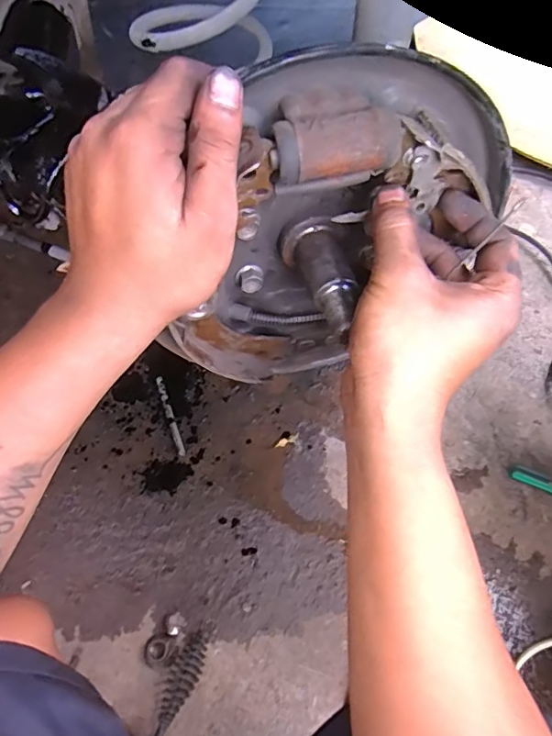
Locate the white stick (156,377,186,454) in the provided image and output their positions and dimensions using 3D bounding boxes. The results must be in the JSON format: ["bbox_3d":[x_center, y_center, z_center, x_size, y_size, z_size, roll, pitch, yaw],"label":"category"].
[{"bbox_3d":[-0.164,0.073,0.809,0.013,0.004,0.140,-20,60,-9],"label":"white stick"}]

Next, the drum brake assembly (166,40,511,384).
[{"bbox_3d":[0.037,-0.066,0.303,0.187,0.205,0.084,-1,59,2],"label":"drum brake assembly"}]

